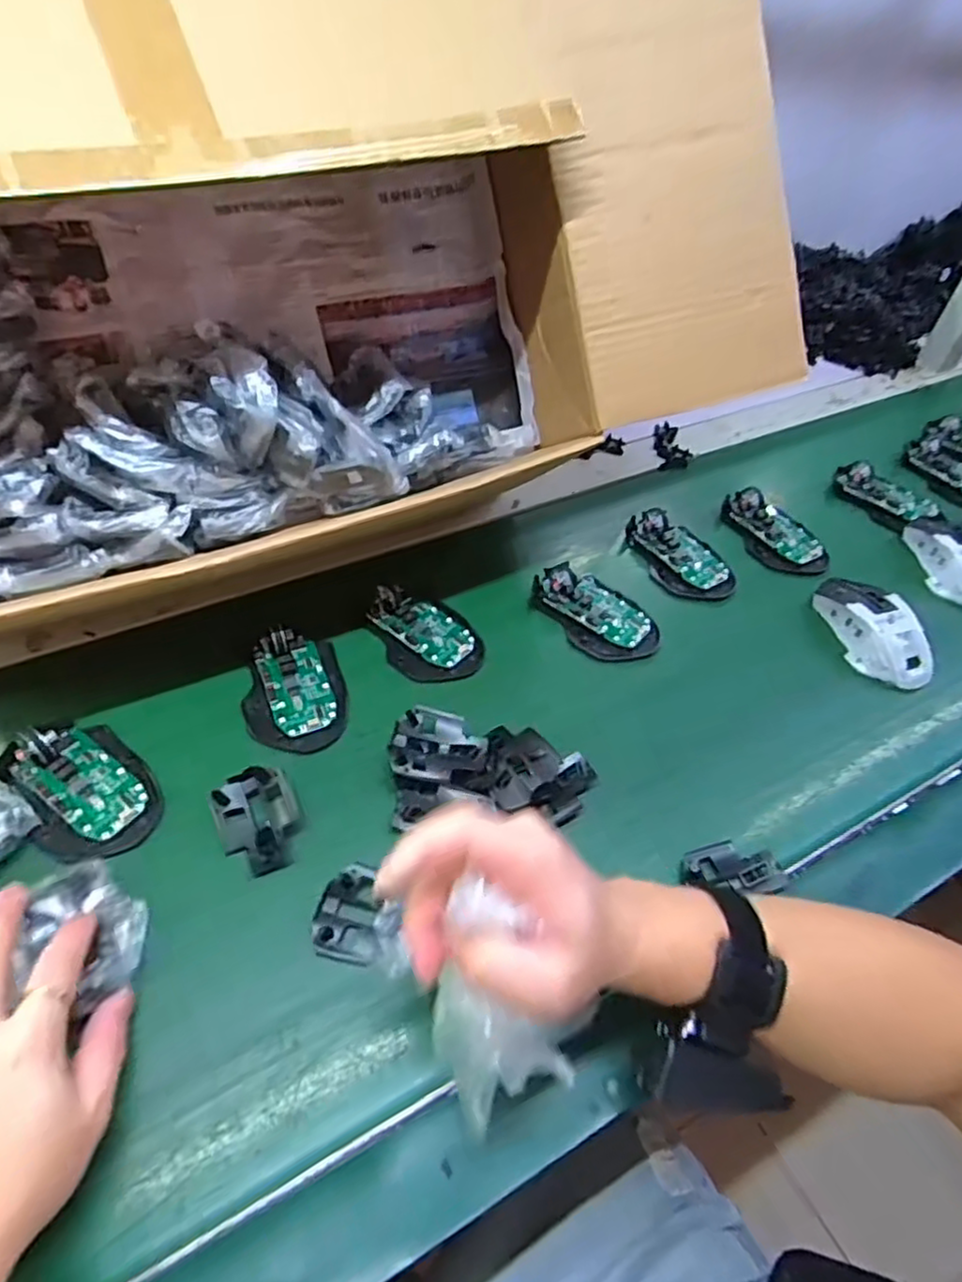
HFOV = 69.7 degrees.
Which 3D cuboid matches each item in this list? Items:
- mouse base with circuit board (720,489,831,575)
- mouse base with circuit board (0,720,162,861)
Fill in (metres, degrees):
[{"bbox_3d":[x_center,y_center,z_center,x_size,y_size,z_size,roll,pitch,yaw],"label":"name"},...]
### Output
[{"bbox_3d":[0.287,-0.108,0.672,0.064,0.025,0.120,-13,52,-16],"label":"mouse base with circuit board"},{"bbox_3d":[-0.259,0.093,0.449,0.105,0.027,0.072,36,56,23],"label":"mouse base with circuit board"}]

